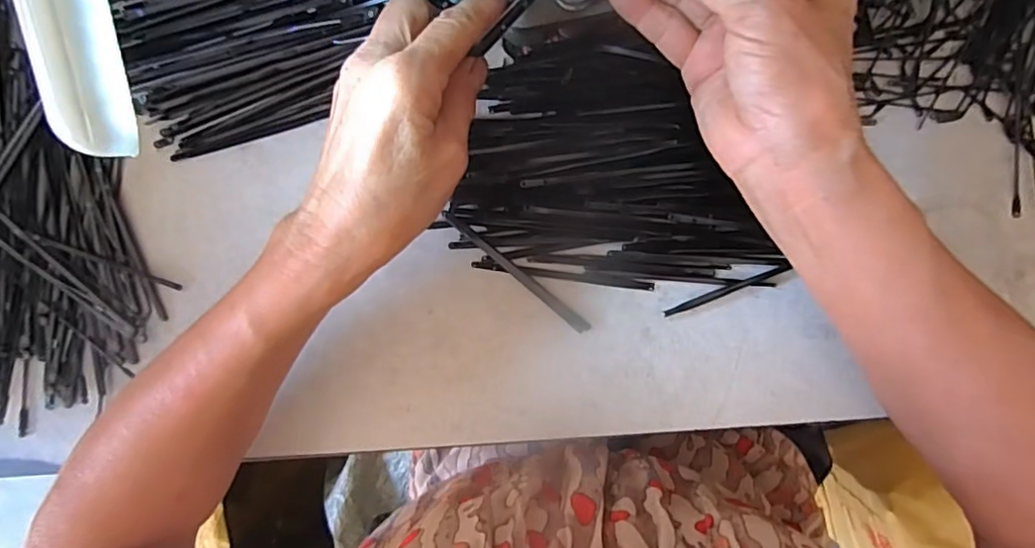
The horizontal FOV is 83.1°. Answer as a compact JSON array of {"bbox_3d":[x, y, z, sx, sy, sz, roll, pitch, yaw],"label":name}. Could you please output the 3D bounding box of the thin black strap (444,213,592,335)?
[{"bbox_3d":[-0.001,-0.001,0.322,0.099,0.004,0.007,39,94,5],"label":"thin black strap"}]

